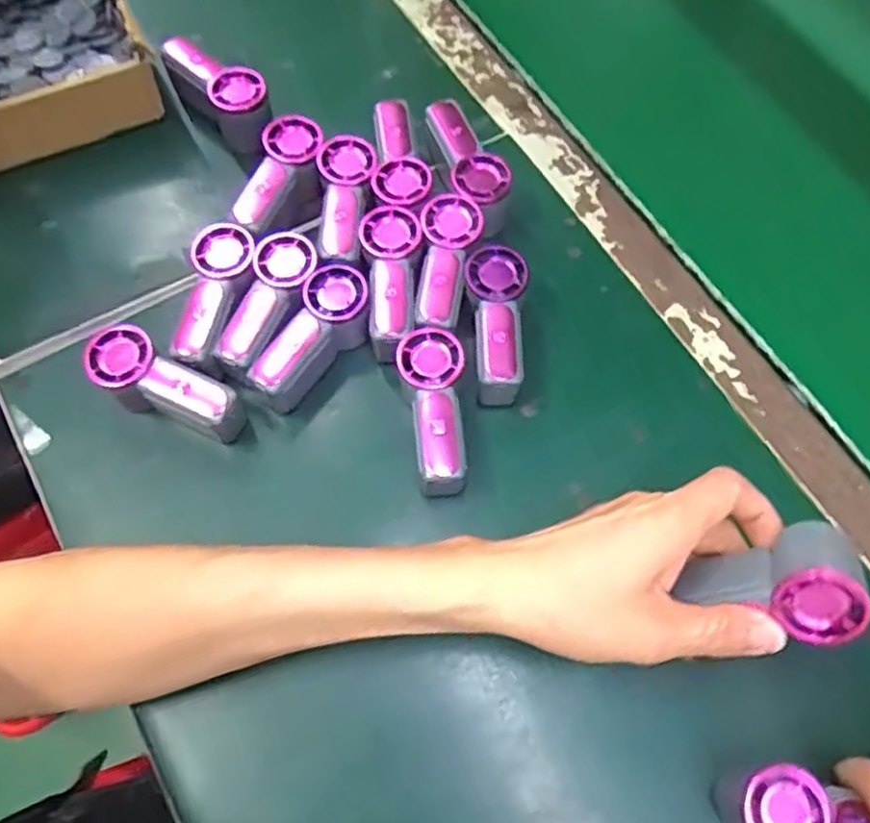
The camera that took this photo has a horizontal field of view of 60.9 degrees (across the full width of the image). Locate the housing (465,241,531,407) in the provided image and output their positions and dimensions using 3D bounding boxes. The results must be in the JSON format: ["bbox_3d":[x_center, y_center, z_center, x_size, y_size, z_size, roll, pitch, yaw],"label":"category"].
[{"bbox_3d":[0.037,-0.051,0.467,0.036,0.045,0.096,3,67,1],"label":"housing"}]

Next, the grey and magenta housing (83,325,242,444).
[{"bbox_3d":[-0.163,-0.014,0.451,0.096,0.046,0.035,30,68,-7],"label":"grey and magenta housing"}]

